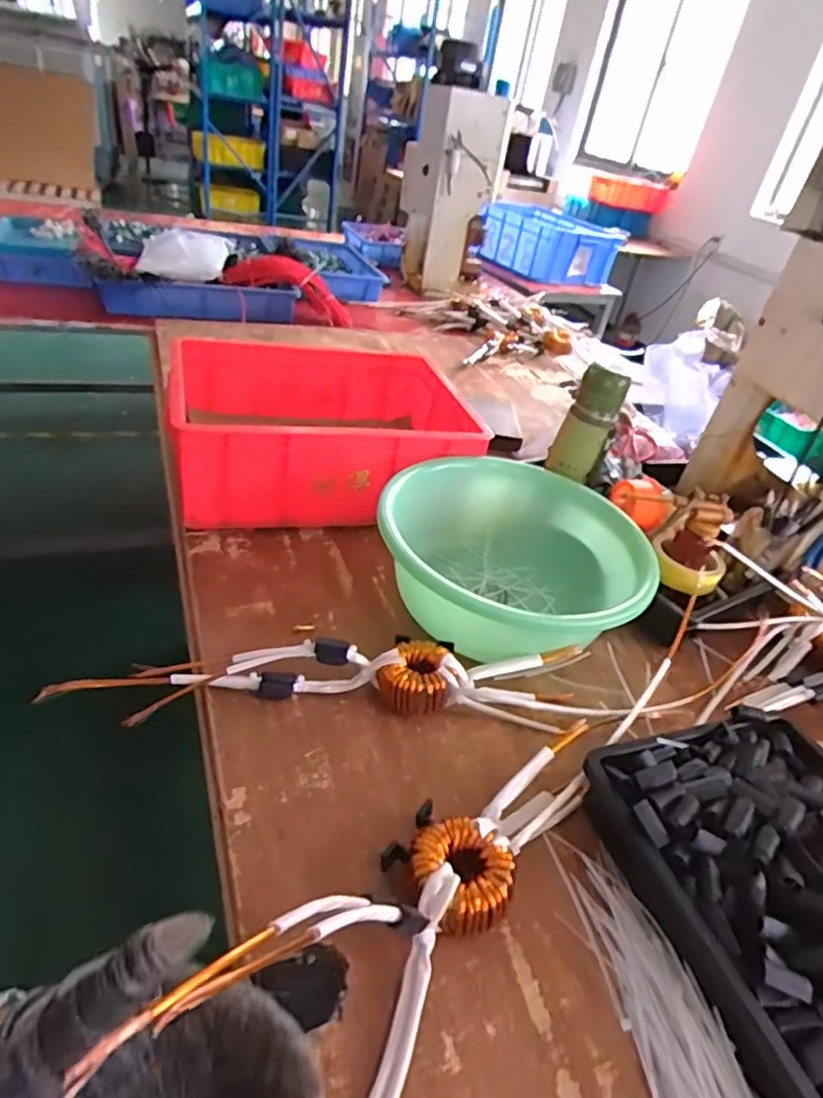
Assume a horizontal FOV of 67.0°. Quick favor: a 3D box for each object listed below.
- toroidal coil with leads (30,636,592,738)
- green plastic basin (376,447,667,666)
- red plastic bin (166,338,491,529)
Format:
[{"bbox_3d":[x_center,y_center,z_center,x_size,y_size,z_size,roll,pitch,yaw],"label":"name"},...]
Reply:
[{"bbox_3d":[-0.072,0.123,0.604,0.520,0.059,0.084,6,35,-8],"label":"toroidal coil with leads"},{"bbox_3d":[0.107,0.012,0.731,0.285,0.122,0.311,8,35,-5],"label":"green plastic basin"},{"bbox_3d":[-0.114,-0.170,0.886,0.411,0.137,0.303,1,37,-16],"label":"red plastic bin"}]

